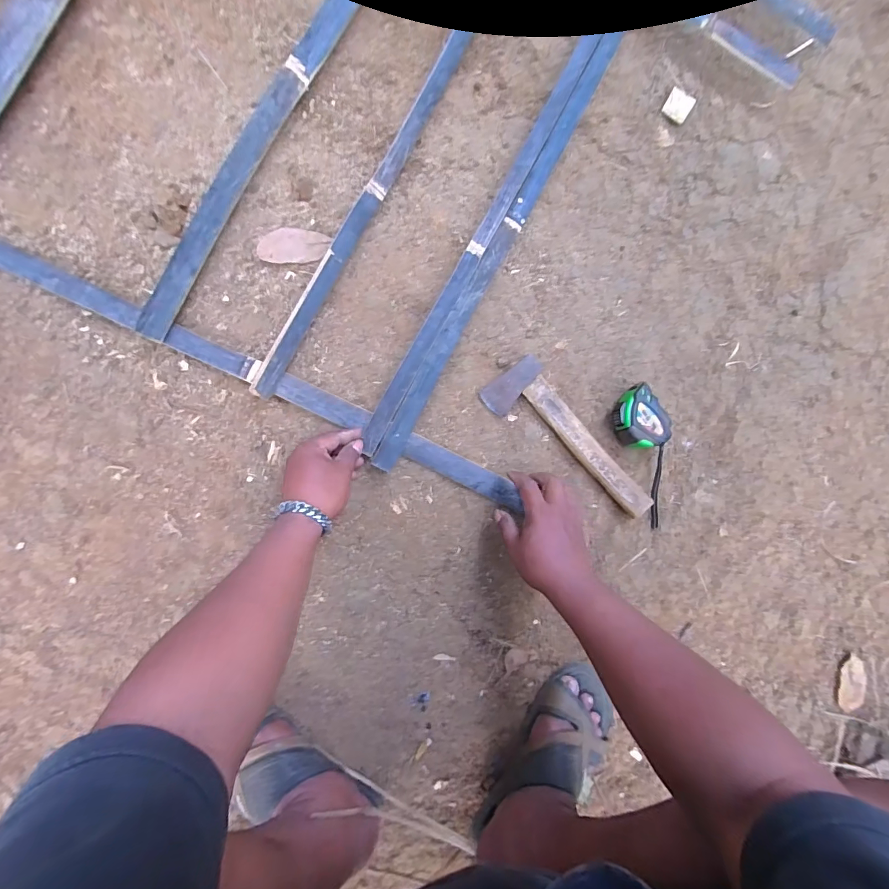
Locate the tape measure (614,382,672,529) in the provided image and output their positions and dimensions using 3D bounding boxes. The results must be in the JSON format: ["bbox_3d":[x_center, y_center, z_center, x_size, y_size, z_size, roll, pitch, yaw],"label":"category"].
[{"bbox_3d":[0.290,0.014,0.582,0.063,0.044,0.195,-25,94,-6],"label":"tape measure"}]

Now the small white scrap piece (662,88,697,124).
[{"bbox_3d":[0.333,-0.481,0.596,0.036,0.014,0.034,25,88,-7],"label":"small white scrap piece"}]

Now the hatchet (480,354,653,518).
[{"bbox_3d":[0.179,-0.006,0.580,0.273,0.026,0.081,41,86,-6],"label":"hatchet"}]

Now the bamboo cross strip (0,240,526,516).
[{"bbox_3d":[-0.236,-0.088,0.529,0.744,0.018,0.035,25,88,-6],"label":"bamboo cross strip"}]

